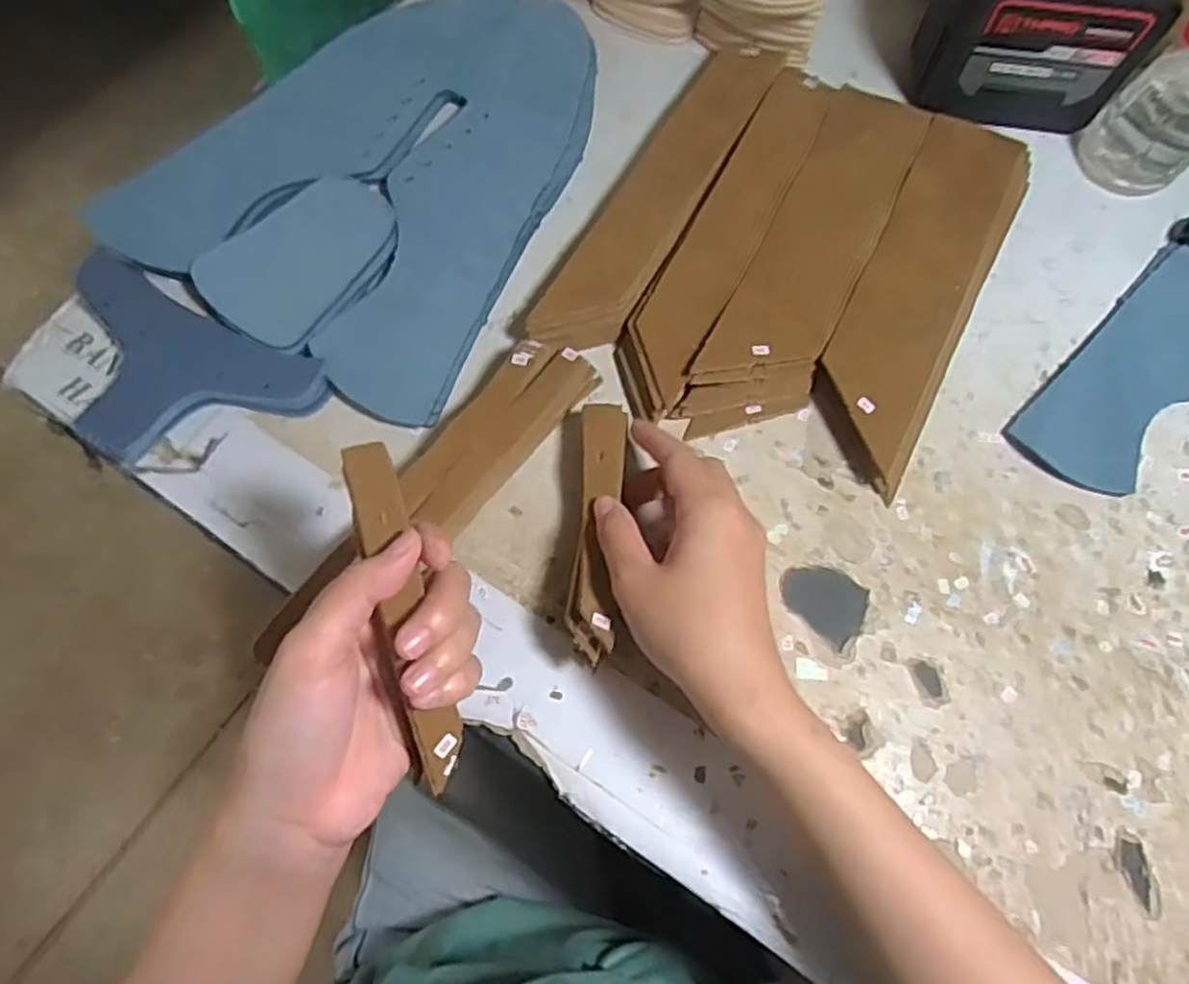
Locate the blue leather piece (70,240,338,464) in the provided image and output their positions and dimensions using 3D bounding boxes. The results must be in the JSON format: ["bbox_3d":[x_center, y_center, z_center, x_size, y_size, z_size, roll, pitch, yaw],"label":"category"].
[{"bbox_3d":[-0.220,-0.058,0.388,0.145,0.010,0.088,28,73,5],"label":"blue leather piece"}]

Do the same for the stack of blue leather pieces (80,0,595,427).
[{"bbox_3d":[-0.109,-0.198,0.443,0.208,0.013,0.283,31,72,8],"label":"stack of blue leather pieces"}]

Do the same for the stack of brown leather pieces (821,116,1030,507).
[{"bbox_3d":[0.182,-0.113,0.419,0.066,0.022,0.235,26,72,7],"label":"stack of brown leather pieces"}]

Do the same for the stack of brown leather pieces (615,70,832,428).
[{"bbox_3d":[0.075,-0.150,0.427,0.043,0.021,0.244,26,72,7],"label":"stack of brown leather pieces"}]

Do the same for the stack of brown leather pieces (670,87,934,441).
[{"bbox_3d":[0.125,-0.136,0.424,0.057,0.025,0.248,26,72,7],"label":"stack of brown leather pieces"}]

